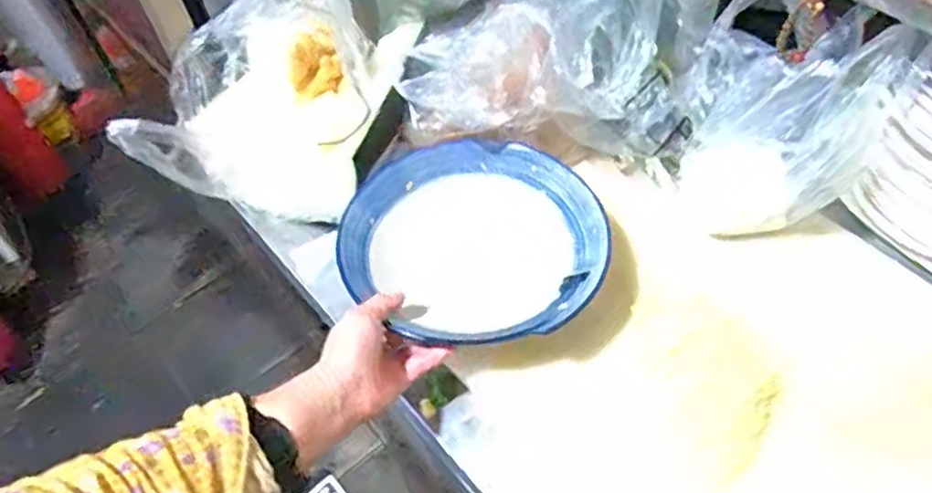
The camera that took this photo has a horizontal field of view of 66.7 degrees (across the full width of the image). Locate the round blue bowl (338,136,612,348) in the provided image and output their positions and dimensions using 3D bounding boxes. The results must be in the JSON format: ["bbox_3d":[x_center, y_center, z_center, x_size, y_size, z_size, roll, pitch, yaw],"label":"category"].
[{"bbox_3d":[0.005,-0.004,0.673,0.238,0.045,0.225,-2,54,3],"label":"round blue bowl"}]

